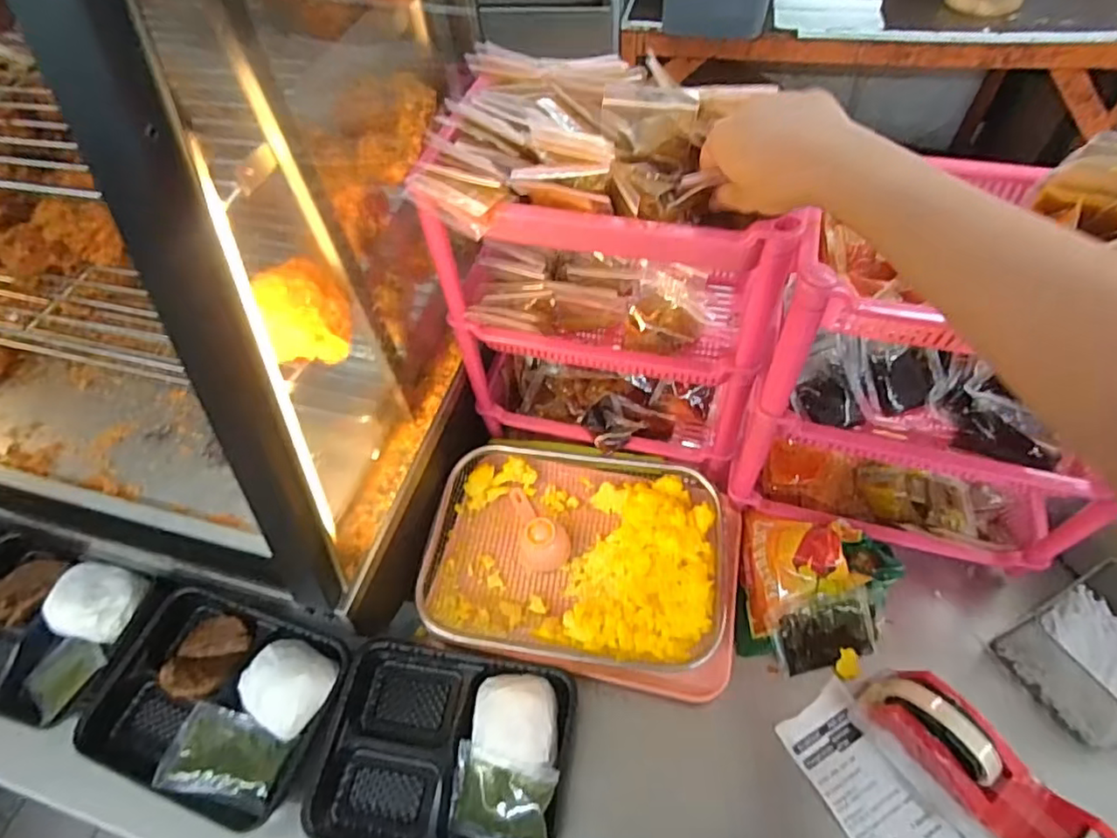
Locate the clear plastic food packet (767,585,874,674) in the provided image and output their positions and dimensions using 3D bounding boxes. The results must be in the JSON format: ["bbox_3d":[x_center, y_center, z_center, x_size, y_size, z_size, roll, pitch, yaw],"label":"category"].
[{"bbox_3d":[0.249,0.198,0.555,0.090,0.014,0.066,-17,87,5],"label":"clear plastic food packet"}]

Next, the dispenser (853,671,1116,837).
[{"bbox_3d":[0.320,0.274,0.461,0.054,0.106,0.161,-36,60,-19],"label":"dispenser"}]

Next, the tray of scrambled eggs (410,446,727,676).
[{"bbox_3d":[0.019,0.138,0.613,0.293,0.052,0.221,6,56,9],"label":"tray of scrambled eggs"}]

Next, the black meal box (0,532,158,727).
[{"bbox_3d":[-0.543,0.211,0.610,0.234,0.058,0.159,9,56,11],"label":"black meal box"}]

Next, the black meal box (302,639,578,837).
[{"bbox_3d":[-0.103,0.288,0.517,0.219,0.039,0.166,5,56,8],"label":"black meal box"}]

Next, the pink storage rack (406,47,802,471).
[{"bbox_3d":[0.044,-0.127,0.584,0.286,0.366,0.180,8,56,10],"label":"pink storage rack"}]

